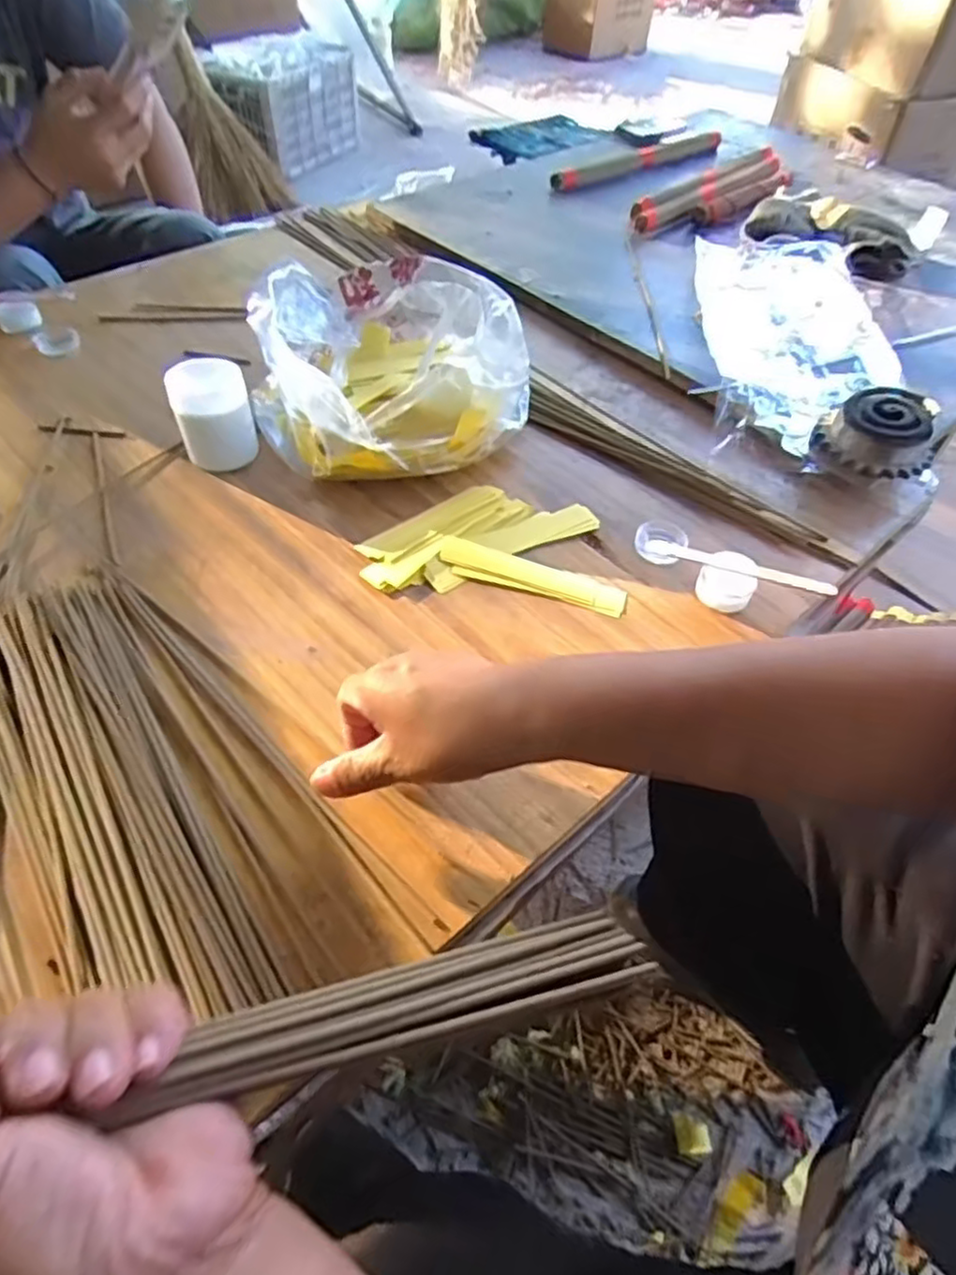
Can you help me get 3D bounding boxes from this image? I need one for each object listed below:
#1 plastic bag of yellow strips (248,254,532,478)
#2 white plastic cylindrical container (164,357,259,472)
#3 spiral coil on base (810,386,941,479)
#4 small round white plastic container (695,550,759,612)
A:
[{"bbox_3d":[-0.079,-0.231,0.566,0.209,0.094,0.230,-14,53,-13],"label":"plastic bag of yellow strips"},{"bbox_3d":[-0.201,-0.171,0.528,0.058,0.068,0.047,-7,52,-8],"label":"white plastic cylindrical container"},{"bbox_3d":[0.322,-0.164,0.552,0.088,0.044,0.082,26,55,17],"label":"spiral coil on base"},{"bbox_3d":[0.171,-0.039,0.473,0.037,0.026,0.031,17,52,11],"label":"small round white plastic container"}]

